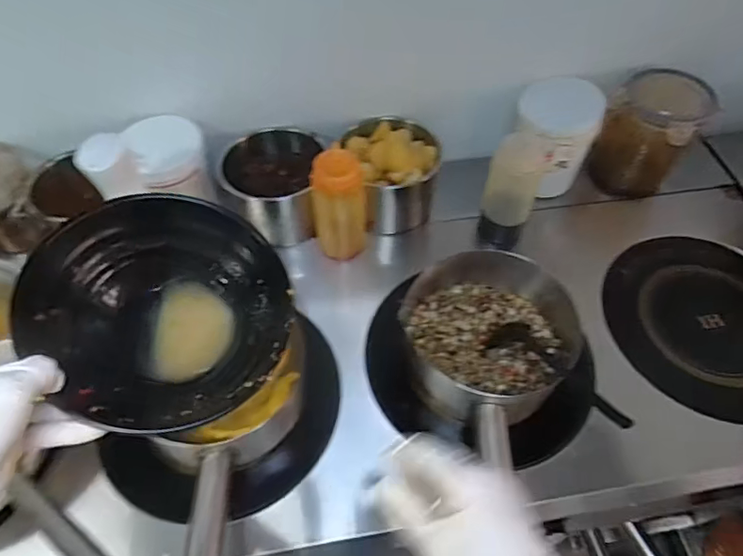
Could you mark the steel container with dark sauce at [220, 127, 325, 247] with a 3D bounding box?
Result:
[{"bbox_3d":[-0.141,-0.132,0.761,0.131,0.143,0.116,2,56,0],"label":"steel container with dark sauce"}]

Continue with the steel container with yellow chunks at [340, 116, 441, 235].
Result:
[{"bbox_3d":[0.033,-0.156,0.791,0.125,0.145,0.121,-9,57,-7],"label":"steel container with yellow chunks"}]

